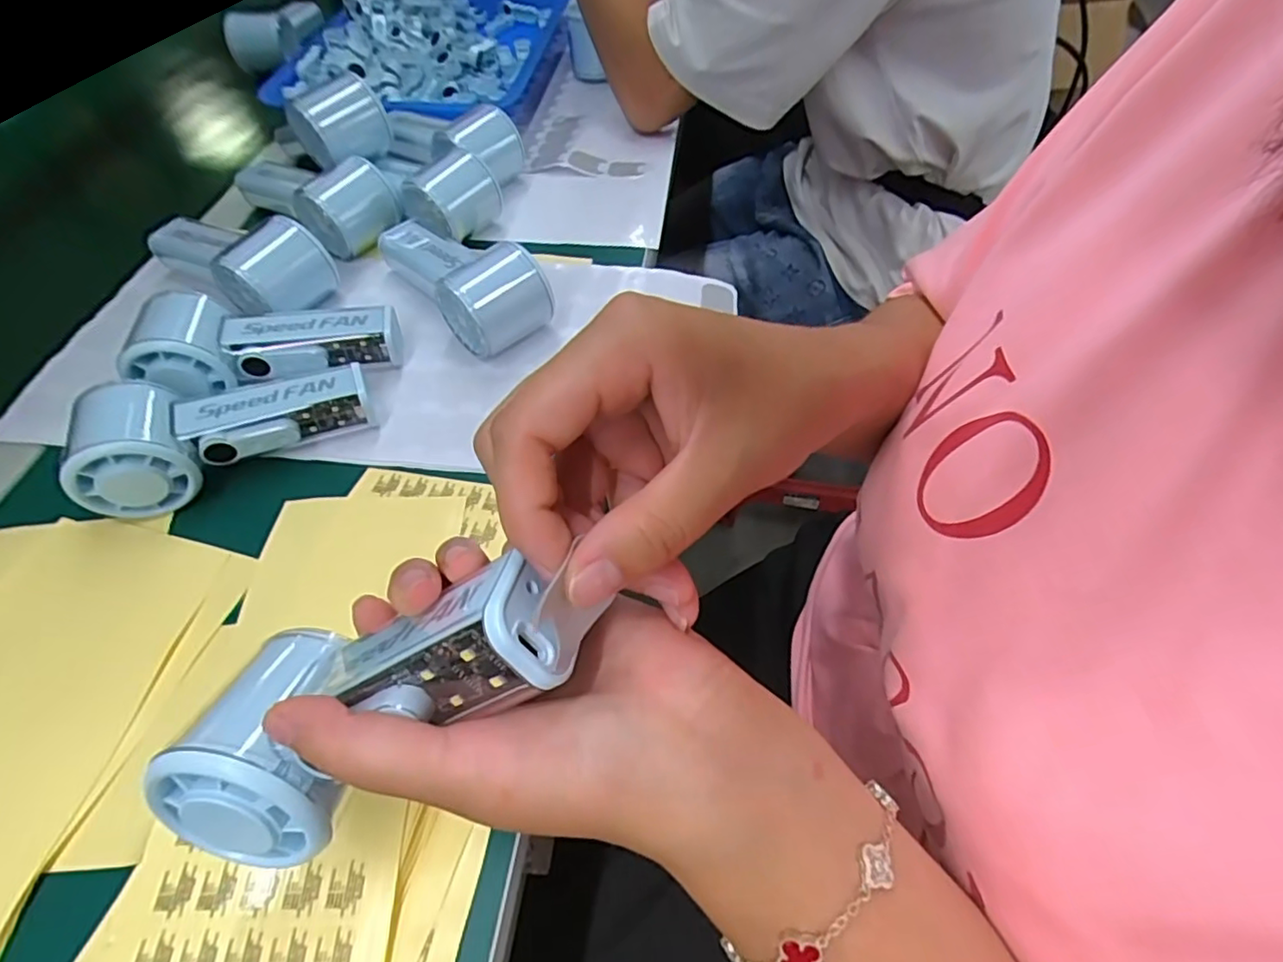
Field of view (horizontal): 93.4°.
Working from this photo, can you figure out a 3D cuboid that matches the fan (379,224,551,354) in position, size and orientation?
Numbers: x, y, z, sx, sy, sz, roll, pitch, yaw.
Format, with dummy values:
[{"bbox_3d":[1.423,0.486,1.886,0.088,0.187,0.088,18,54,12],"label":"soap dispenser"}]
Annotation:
[{"bbox_3d":[-0.131,-0.149,0.422,0.156,0.056,0.060,39,66,23],"label":"fan"}]

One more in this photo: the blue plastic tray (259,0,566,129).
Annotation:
[{"bbox_3d":[-0.246,-0.499,0.674,0.295,0.027,0.336,5,55,7],"label":"blue plastic tray"}]

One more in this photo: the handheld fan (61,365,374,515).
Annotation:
[{"bbox_3d":[-0.240,-0.037,0.350,0.150,0.057,0.062,-22,59,-12],"label":"handheld fan"}]

